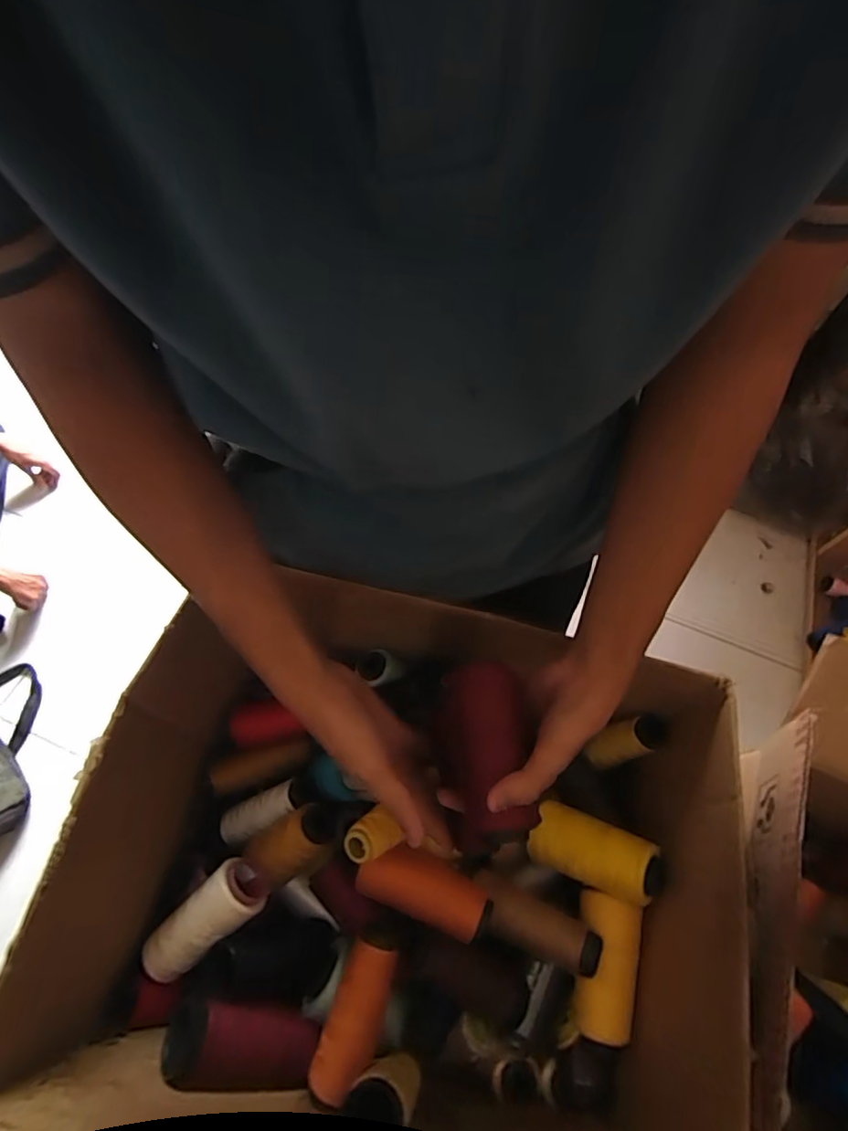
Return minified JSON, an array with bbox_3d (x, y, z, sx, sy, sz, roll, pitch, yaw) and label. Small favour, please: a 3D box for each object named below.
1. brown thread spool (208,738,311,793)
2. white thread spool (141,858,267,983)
[{"bbox_3d":[-0.160,0.195,0.544,0.094,0.036,0.025,-18,66,-13],"label":"brown thread spool"},{"bbox_3d":[-0.185,0.301,0.466,0.108,0.040,0.043,-43,72,-1],"label":"white thread spool"}]

